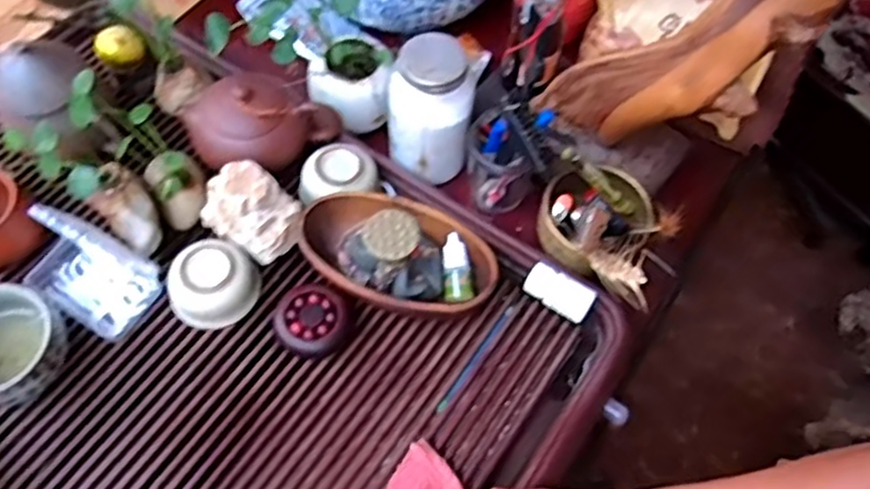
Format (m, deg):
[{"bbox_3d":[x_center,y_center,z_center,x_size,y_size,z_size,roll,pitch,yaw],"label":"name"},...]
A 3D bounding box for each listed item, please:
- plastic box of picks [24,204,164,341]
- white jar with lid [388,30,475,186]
[{"bbox_3d":[-0.251,0.011,0.497,0.087,0.072,0.059,29,64,17],"label":"plastic box of picks"},{"bbox_3d":[-0.001,-0.111,0.585,0.067,0.117,0.065,36,66,14],"label":"white jar with lid"}]

